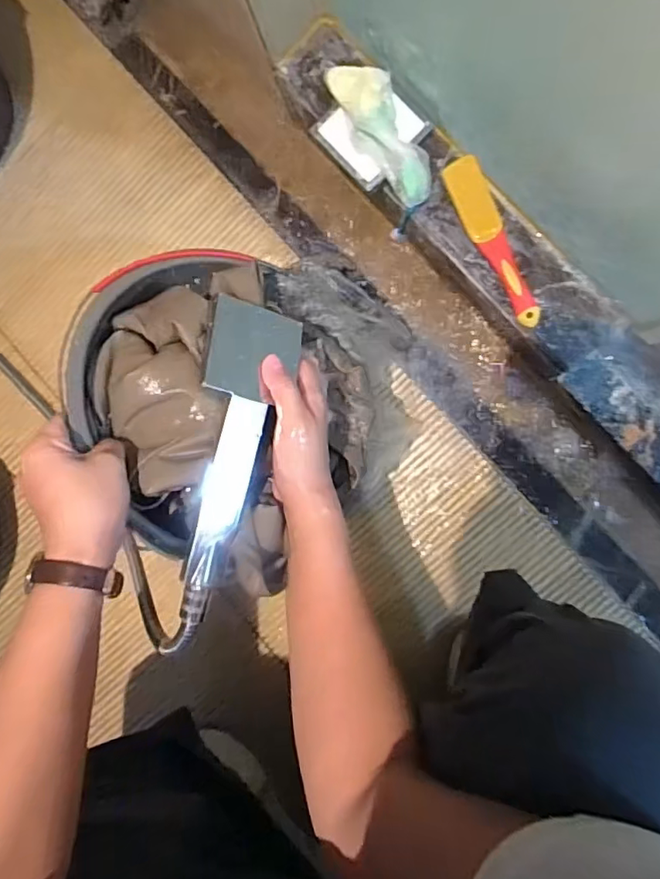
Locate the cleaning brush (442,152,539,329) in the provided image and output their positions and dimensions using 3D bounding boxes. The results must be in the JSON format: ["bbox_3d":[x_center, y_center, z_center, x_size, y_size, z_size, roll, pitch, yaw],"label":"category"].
[{"bbox_3d":[0.159,-0.187,0.536,0.036,0.033,0.169,-27,99,8],"label":"cleaning brush"}]

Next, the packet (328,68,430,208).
[{"bbox_3d":[0.052,-0.296,0.536,0.053,0.032,0.141,-27,87,8],"label":"packet"}]

